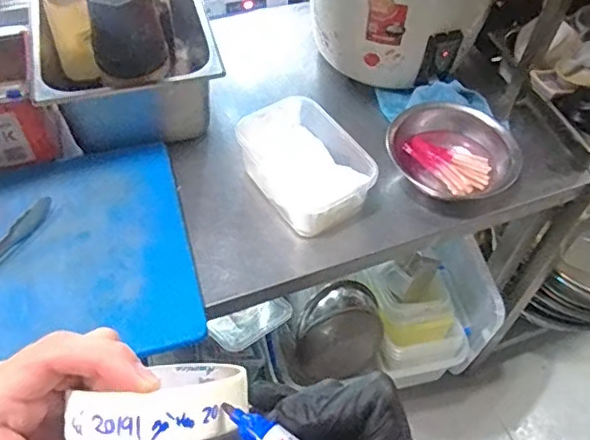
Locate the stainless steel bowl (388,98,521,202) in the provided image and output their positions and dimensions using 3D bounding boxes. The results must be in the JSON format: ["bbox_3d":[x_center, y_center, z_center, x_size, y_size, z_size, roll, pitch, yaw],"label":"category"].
[{"bbox_3d":[0.234,-0.101,0.866,0.145,0.071,0.189,-28,59,-22],"label":"stainless steel bowl"}]

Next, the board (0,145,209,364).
[{"bbox_3d":[-0.385,0.061,0.753,0.479,0.030,0.330,-13,56,-14],"label":"board"}]

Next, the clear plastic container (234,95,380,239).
[{"bbox_3d":[0.015,-0.079,0.861,0.141,0.086,0.204,-27,59,-21],"label":"clear plastic container"}]

